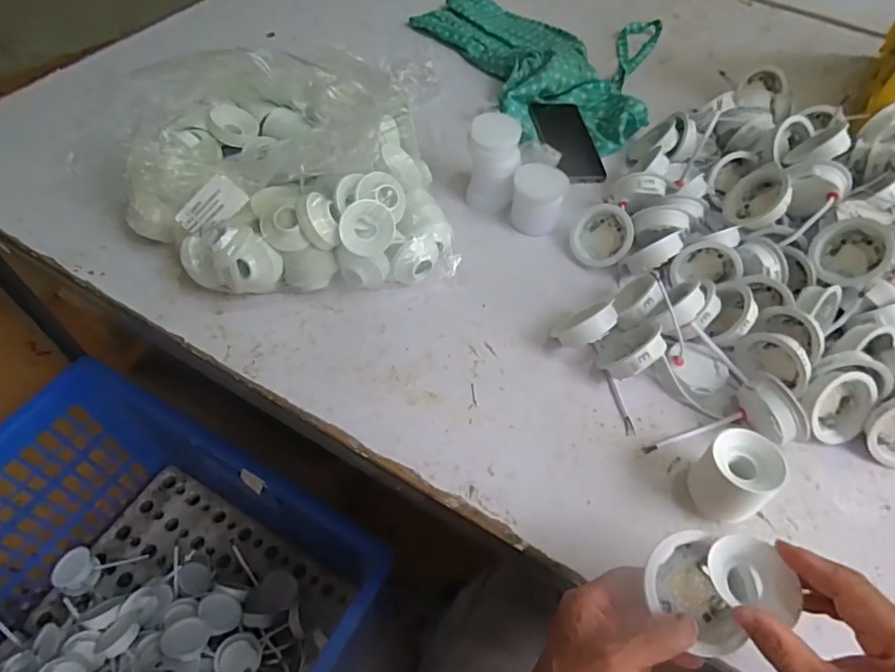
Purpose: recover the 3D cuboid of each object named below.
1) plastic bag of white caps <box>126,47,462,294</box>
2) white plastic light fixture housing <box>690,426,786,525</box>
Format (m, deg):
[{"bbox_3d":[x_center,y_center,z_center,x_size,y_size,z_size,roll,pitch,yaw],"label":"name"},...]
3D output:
[{"bbox_3d":[-0.177,-0.208,0.608,0.336,0.149,0.299,-7,56,-9],"label":"plastic bag of white caps"},{"bbox_3d":[0.243,0.122,0.467,0.055,0.069,0.058,2,55,-3],"label":"white plastic light fixture housing"}]

